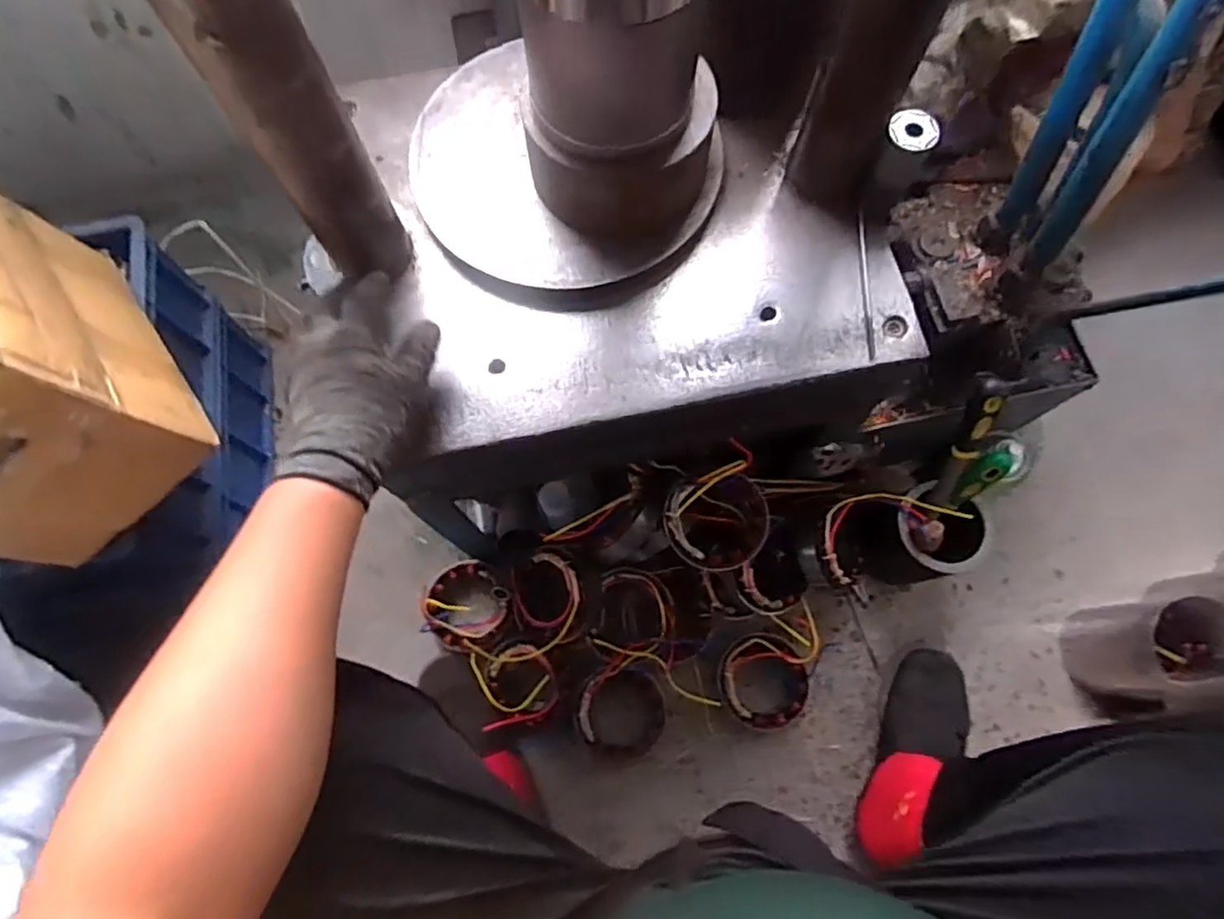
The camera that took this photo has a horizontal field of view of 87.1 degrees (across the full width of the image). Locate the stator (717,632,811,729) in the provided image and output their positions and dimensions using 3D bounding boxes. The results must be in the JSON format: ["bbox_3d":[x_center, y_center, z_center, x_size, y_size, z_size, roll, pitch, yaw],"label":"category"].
[{"bbox_3d":[0.196,0.286,0.834,0.110,0.042,0.115,0,72,1],"label":"stator"}]

